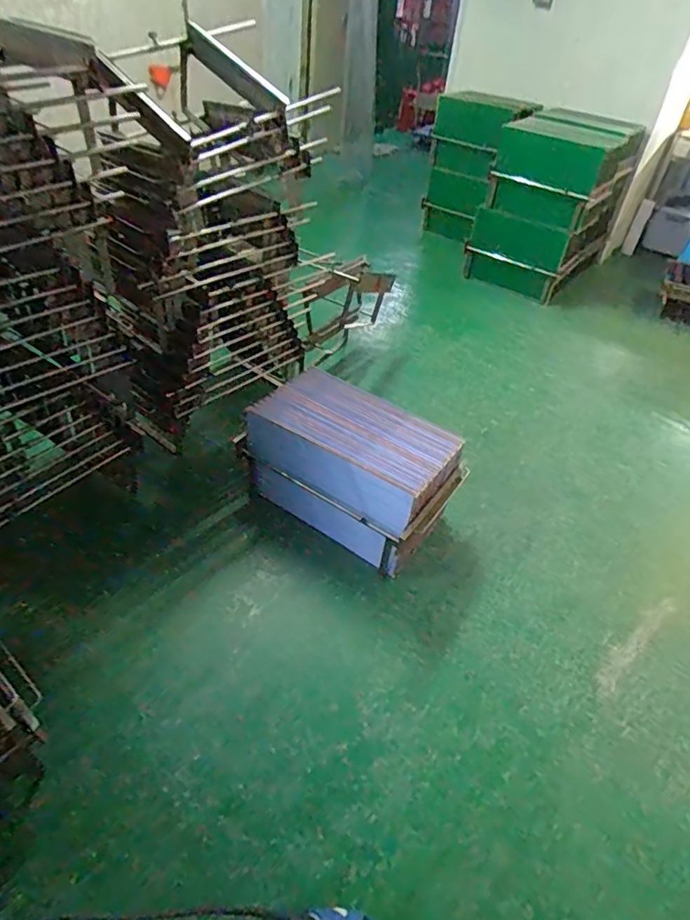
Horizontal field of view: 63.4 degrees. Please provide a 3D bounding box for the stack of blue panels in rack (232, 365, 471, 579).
[{"bbox_3d":[0.028,0.009,1.790,0.636,0.324,0.419,28,46,22],"label":"stack of blue panels in rack"}]

